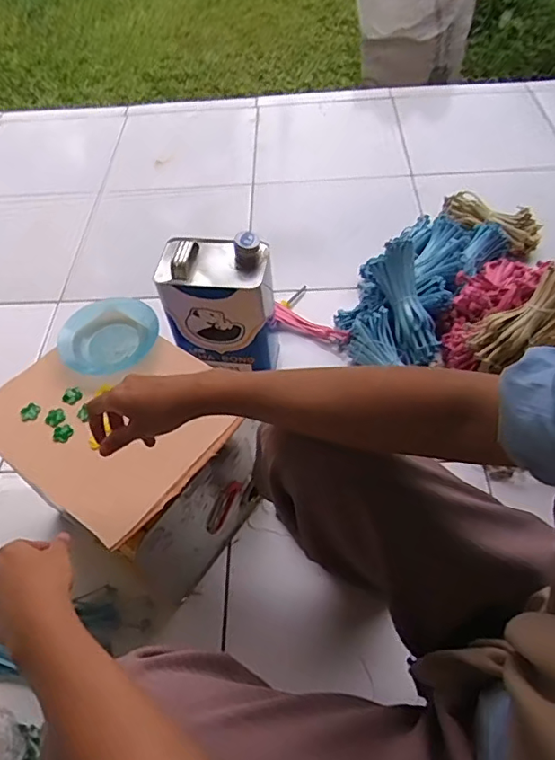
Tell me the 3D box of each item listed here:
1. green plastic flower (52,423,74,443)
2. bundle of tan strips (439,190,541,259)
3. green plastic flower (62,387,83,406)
[{"bbox_3d":[-0.259,0.064,0.641,0.024,0.004,0.024,-2,55,3],"label":"green plastic flower"},{"bbox_3d":[0.449,-0.342,1.137,0.226,0.048,0.091,37,65,26],"label":"bundle of tan strips"},{"bbox_3d":[-0.258,0.020,0.669,0.023,0.005,0.025,-2,55,3],"label":"green plastic flower"}]

